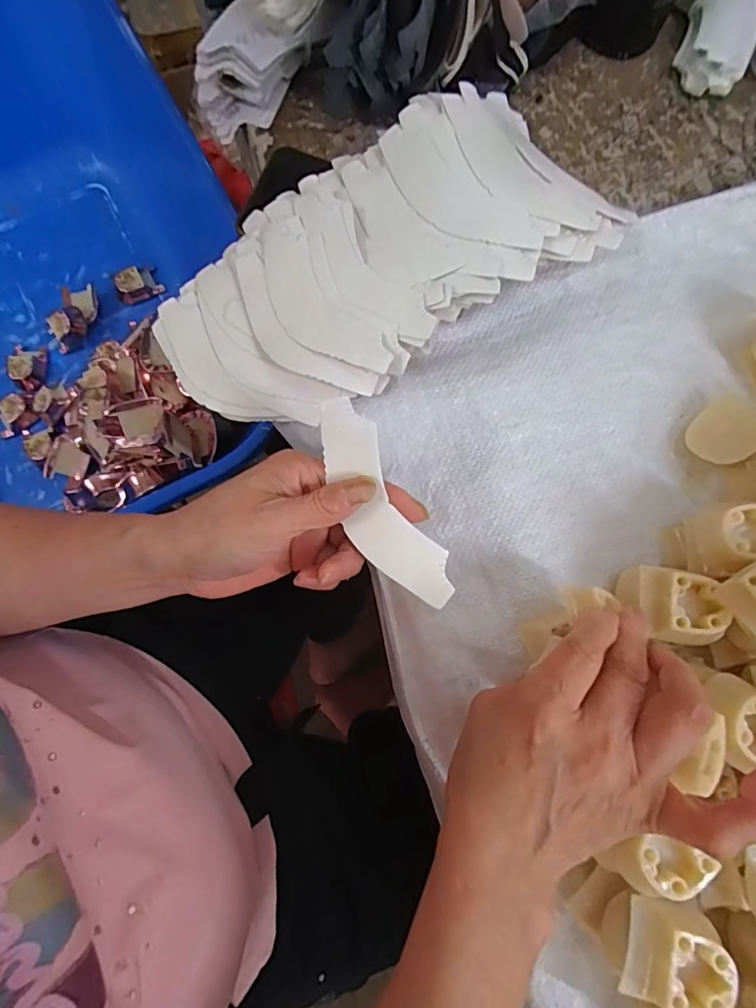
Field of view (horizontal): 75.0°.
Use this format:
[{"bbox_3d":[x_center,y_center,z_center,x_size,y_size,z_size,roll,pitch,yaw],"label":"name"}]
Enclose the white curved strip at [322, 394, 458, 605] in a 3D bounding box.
[{"bbox_3d":[0.000,0.002,0.252,0.034,0.021,0.114,-29,102,-6],"label":"white curved strip"}]

